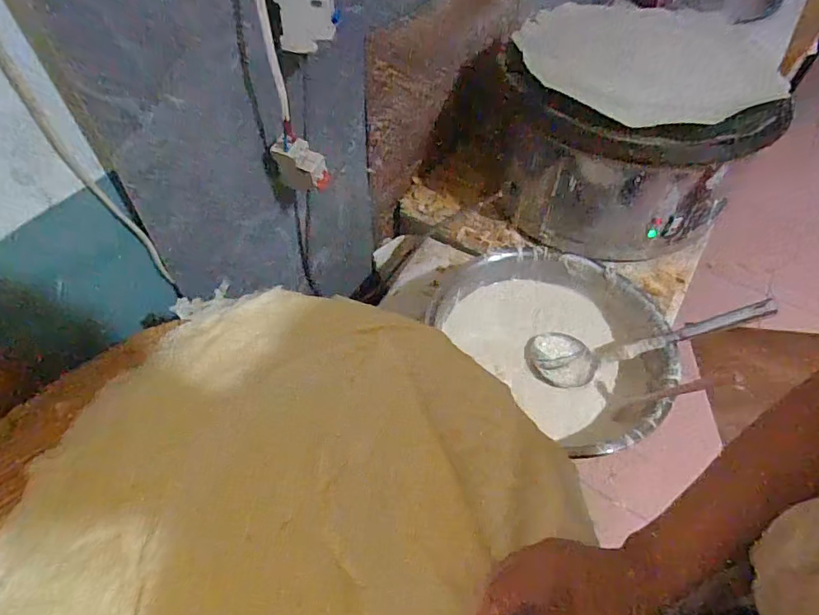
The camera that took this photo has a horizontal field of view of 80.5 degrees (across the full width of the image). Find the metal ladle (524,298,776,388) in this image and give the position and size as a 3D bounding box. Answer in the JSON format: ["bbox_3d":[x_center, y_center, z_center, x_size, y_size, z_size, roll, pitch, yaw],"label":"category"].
[{"bbox_3d":[0.382,0.059,0.798,0.368,0.055,0.104,-15,49,22],"label":"metal ladle"}]

